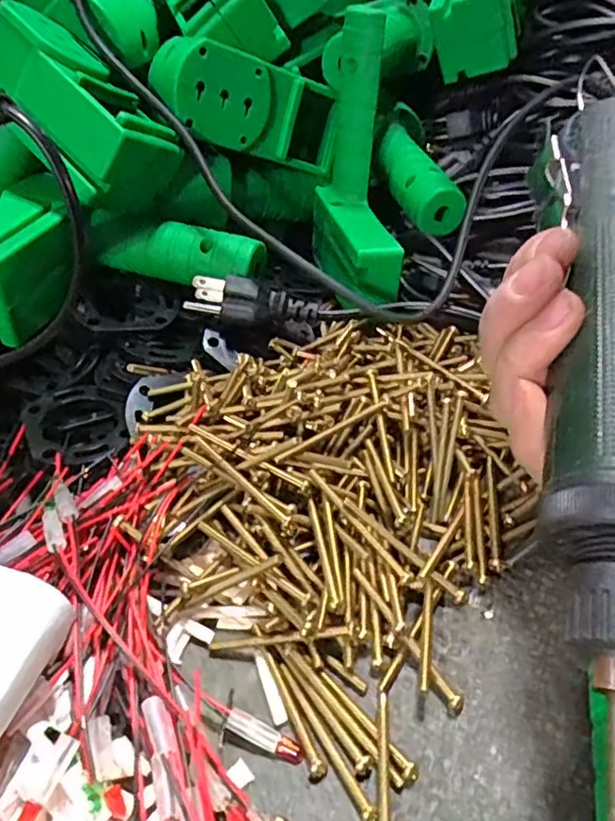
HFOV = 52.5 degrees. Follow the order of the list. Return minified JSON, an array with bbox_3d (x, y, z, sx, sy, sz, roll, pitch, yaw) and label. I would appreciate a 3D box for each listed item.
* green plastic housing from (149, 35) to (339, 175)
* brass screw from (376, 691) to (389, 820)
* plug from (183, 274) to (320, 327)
[{"bbox_3d":[-0.035,-0.185,0.377,0.108,0.049,0.046,3,31,-38],"label":"green plastic housing"},{"bbox_3d":[0.024,0.116,0.189,0.005,0.008,0.059,1,42,7],"label":"brass screw"},{"bbox_3d":[-0.029,-0.056,0.331,0.068,0.028,0.014,2,42,9],"label":"plug"}]

